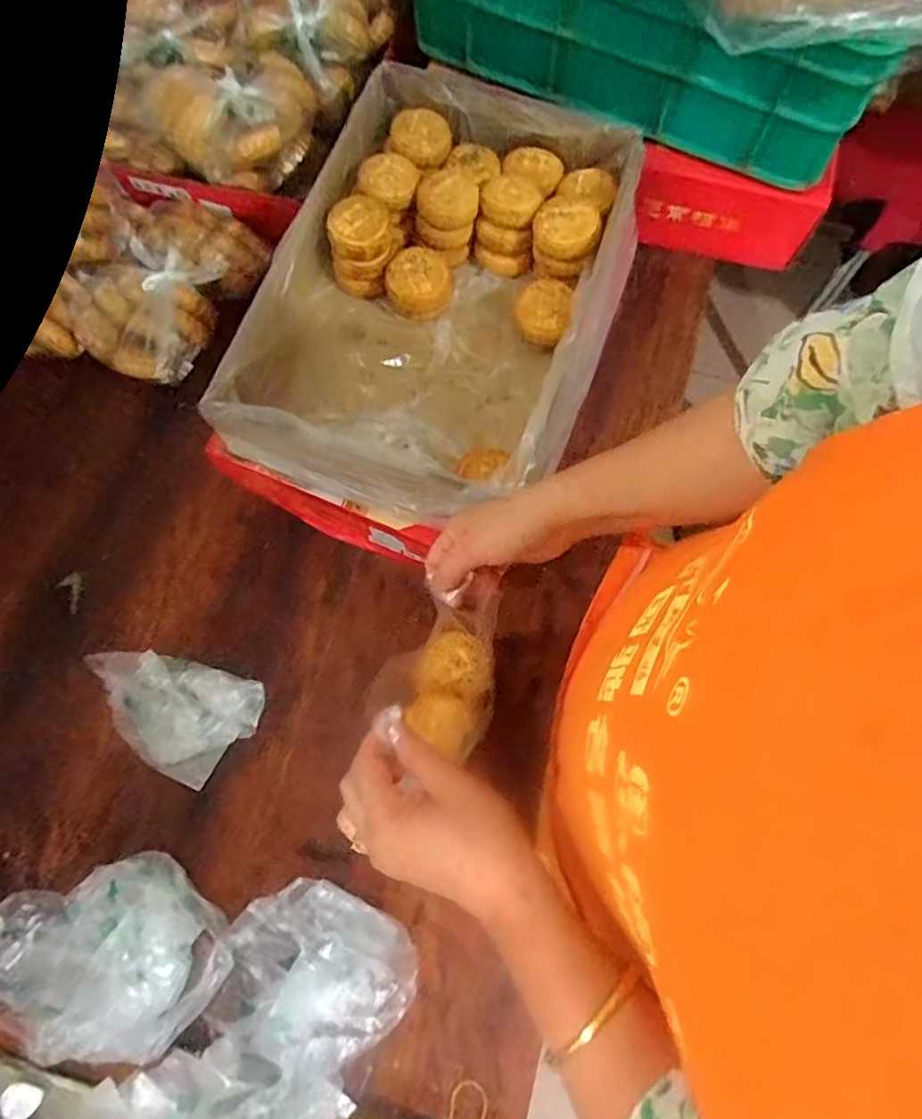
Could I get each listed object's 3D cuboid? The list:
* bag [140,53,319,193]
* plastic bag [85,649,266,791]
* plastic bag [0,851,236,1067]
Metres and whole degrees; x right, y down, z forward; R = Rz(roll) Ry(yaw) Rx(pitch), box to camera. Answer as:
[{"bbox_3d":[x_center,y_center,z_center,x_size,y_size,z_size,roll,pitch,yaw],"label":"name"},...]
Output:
[{"bbox_3d":[-0.241,-0.473,0.666,0.173,0.081,0.110,-19,74,-5],"label":"bag"},{"bbox_3d":[-0.303,0.157,0.637,0.191,0.045,0.112,17,75,5],"label":"plastic bag"},{"bbox_3d":[-0.315,0.356,0.549,0.213,0.049,0.156,-16,74,-4],"label":"plastic bag"}]

